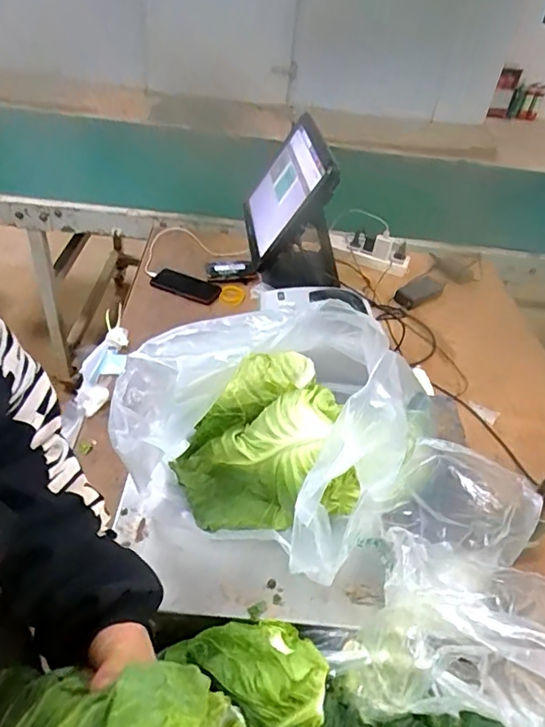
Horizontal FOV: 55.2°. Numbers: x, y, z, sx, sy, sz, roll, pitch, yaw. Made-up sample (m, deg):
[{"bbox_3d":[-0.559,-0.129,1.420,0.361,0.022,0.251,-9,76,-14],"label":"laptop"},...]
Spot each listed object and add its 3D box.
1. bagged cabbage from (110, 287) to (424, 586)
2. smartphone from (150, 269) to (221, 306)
[{"bbox_3d":[0.015,0.062,0.638,0.302,0.238,0.303,26,45,21],"label":"bagged cabbage"},{"bbox_3d":[-0.209,-0.189,1.271,0.165,0.015,0.071,23,59,7],"label":"smartphone"}]

